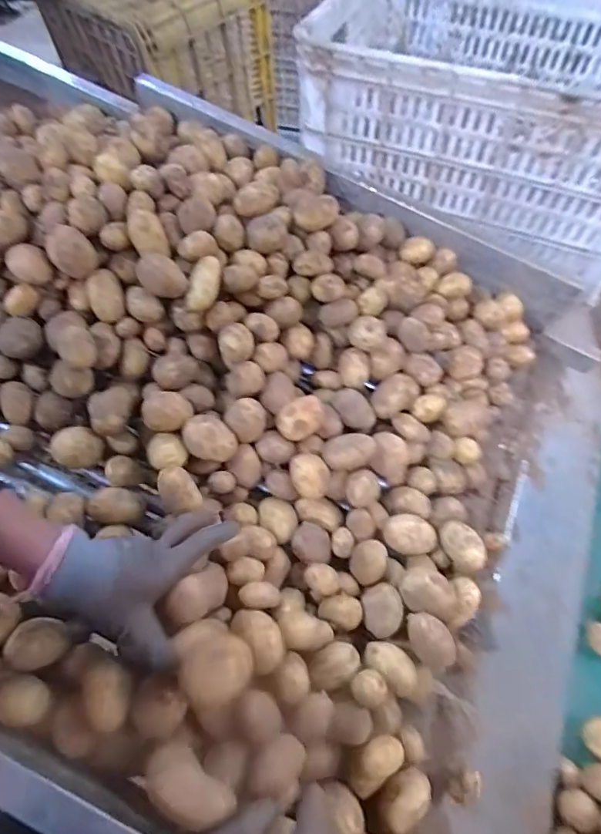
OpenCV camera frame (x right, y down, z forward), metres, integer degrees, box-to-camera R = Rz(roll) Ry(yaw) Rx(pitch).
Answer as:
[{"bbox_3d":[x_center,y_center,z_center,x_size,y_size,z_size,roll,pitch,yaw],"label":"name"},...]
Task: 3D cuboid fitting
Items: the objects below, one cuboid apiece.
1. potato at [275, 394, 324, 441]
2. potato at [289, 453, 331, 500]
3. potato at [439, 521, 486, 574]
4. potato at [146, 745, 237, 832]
[{"bbox_3d":[0.000,0.001,0.552,0.049,0.036,0.038,-39,65,-21],"label":"potato"},{"bbox_3d":[0.011,0.068,0.544,0.043,0.036,0.042,-1,57,1],"label":"potato"},{"bbox_3d":[0.188,0.151,0.552,0.040,0.031,0.058,-21,59,-12],"label":"potato"},{"bbox_3d":[-0.083,0.272,0.346,0.067,0.034,0.030,29,62,18],"label":"potato"}]

